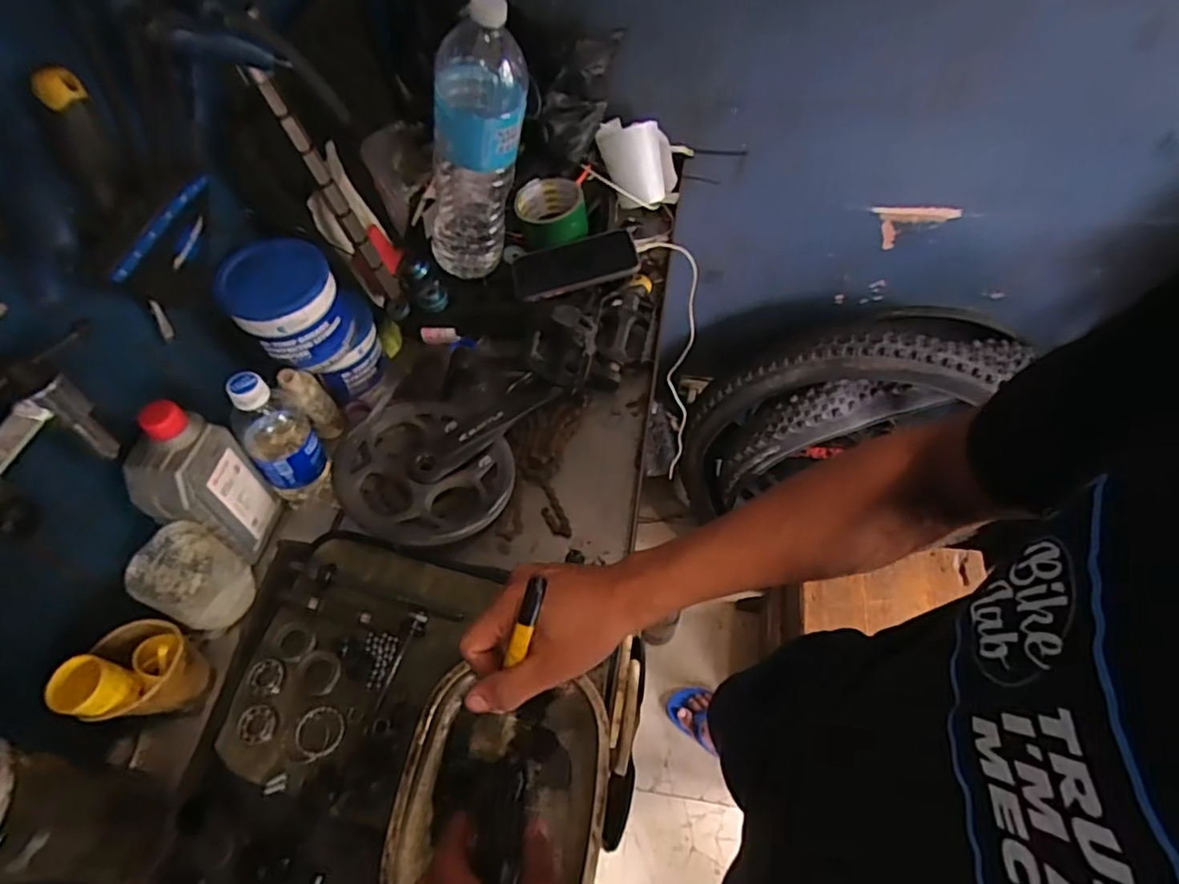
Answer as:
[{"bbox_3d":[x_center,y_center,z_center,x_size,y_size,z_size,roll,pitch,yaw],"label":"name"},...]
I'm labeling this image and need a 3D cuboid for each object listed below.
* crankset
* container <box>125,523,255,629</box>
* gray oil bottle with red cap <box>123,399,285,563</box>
[{"bbox_3d":[-0.151,0.003,0.663,0.167,0.046,0.244,21,58,15],"label":"crankset"},{"bbox_3d":[-0.347,0.126,0.554,0.066,0.094,0.069,0,55,0],"label":"container"},{"bbox_3d":[-0.348,0.040,0.560,0.054,0.170,0.079,6,55,5],"label":"gray oil bottle with red cap"}]

